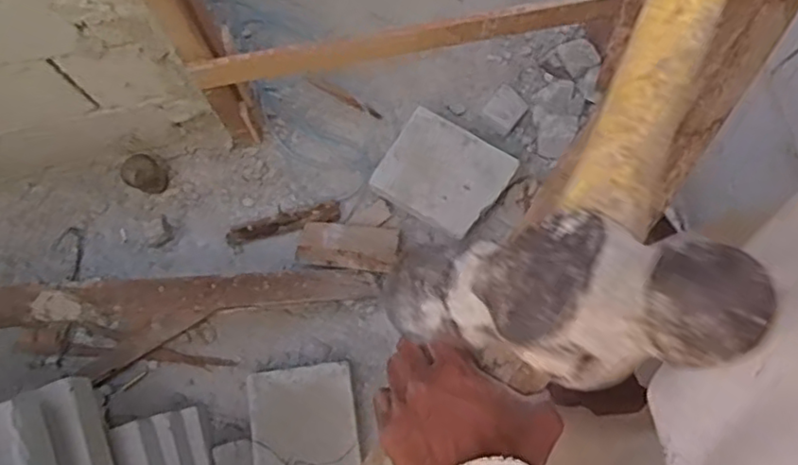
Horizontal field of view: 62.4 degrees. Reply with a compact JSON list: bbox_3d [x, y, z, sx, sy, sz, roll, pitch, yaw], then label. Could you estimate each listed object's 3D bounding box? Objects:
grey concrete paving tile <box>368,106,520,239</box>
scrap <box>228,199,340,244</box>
[{"bbox_3d":[0.093,-0.124,1.352,0.244,0.056,0.207,29,79,6],"label":"grey concrete paving tile"},{"bbox_3d":[-0.245,-0.019,1.402,0.244,0.045,0.048,-15,78,-4],"label":"scrap"}]

